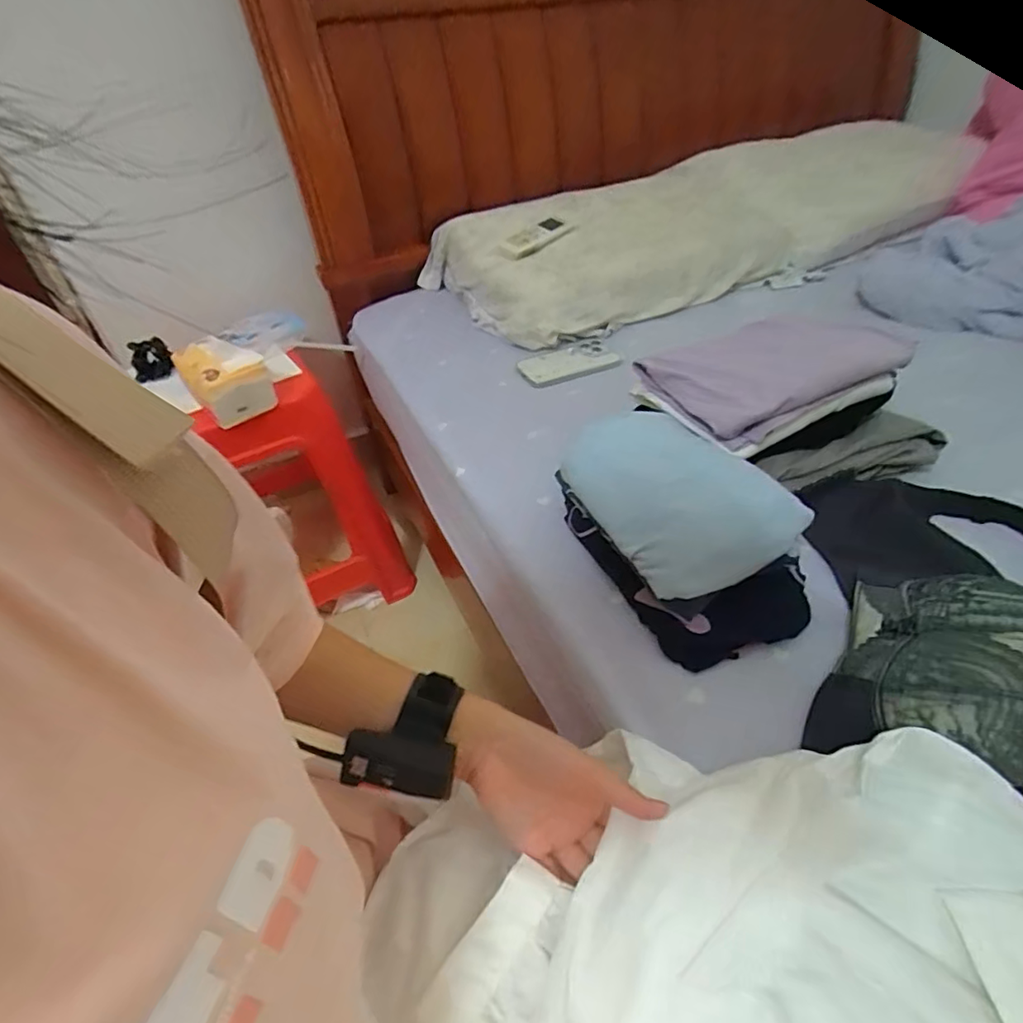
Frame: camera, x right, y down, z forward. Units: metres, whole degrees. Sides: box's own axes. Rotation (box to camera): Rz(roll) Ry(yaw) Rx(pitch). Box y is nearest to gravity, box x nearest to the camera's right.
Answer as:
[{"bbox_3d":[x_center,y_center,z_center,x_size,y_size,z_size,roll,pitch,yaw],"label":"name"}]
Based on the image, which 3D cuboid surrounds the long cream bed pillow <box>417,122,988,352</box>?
[{"bbox_3d":[0.311,-0.491,0.988,0.876,0.128,0.320,-18,45,-14],"label":"long cream bed pillow"}]

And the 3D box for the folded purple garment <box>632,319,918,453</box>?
[{"bbox_3d":[0.262,-0.155,0.572,0.216,0.051,0.147,-20,46,-16],"label":"folded purple garment"}]

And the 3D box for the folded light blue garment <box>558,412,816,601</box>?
[{"bbox_3d":[0.138,-0.028,0.518,0.133,0.058,0.236,-17,45,-13],"label":"folded light blue garment"}]

